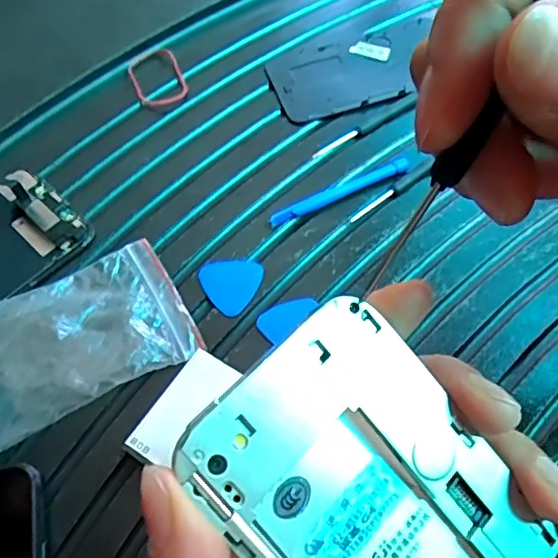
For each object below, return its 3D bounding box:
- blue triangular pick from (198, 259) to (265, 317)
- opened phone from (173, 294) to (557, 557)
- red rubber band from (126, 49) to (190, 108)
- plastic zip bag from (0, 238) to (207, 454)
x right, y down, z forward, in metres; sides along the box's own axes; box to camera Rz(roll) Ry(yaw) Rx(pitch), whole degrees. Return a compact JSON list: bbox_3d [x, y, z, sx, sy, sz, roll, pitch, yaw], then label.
[{"bbox_3d":[-0.024,0.000,0.286,0.029,0.004,0.030,36,67,20],"label":"blue triangular pick"},{"bbox_3d":[0.032,0.064,0.136,0.057,0.005,0.115,-42,95,-20],"label":"opened phone"},{"bbox_3d":[-0.078,-0.129,0.363,0.031,0.005,0.057,-19,61,-9],"label":"red rubber band"},{"bbox_3d":[-0.097,0.026,0.265,0.106,0.017,0.067,-27,63,-13],"label":"plastic zip bag"}]

